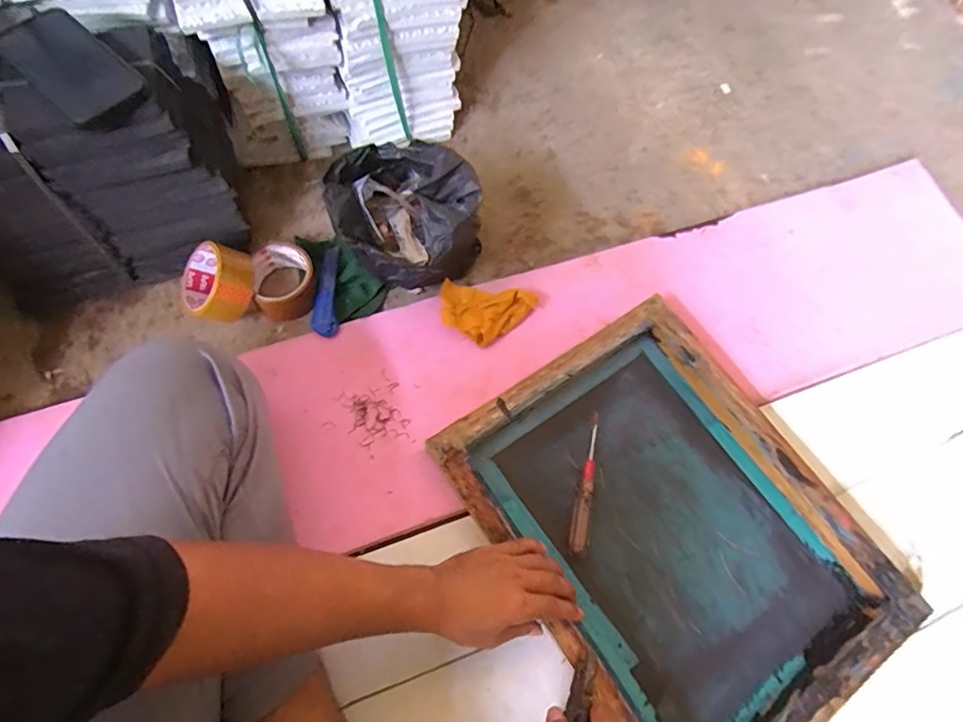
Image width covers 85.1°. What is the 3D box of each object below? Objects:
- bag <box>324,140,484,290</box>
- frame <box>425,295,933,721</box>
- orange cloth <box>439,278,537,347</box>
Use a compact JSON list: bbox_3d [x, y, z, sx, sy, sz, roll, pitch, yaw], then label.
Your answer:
[{"bbox_3d":[-0.091,-0.167,0.652,0.167,0.136,0.165,-19,70,-9],"label":"bag"},{"bbox_3d":[0.209,0.183,0.584,0.344,0.049,0.441,-32,73,-13],"label":"frame"},{"bbox_3d":[0.007,-0.060,0.684,0.121,0.028,0.076,8,69,1],"label":"orange cloth"}]

